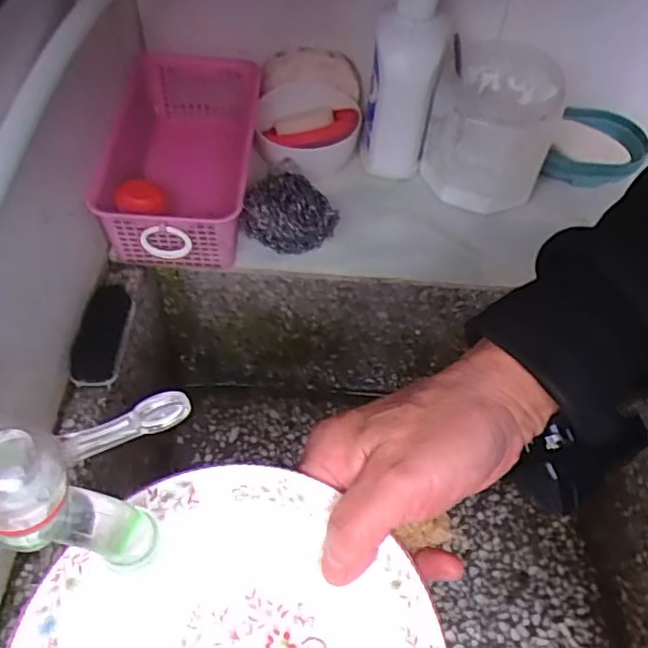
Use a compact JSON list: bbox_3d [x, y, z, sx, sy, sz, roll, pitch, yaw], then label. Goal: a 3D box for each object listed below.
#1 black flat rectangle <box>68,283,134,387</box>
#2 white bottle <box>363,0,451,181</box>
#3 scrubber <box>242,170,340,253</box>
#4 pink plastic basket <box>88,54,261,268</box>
[{"bbox_3d":[-0.161,0.007,0.464,0.029,0.020,0.079,3,53,-2],"label":"black flat rectangle"},{"bbox_3d":[0.065,-0.196,0.513,0.052,0.168,0.052,12,53,5],"label":"white bottle"},{"bbox_3d":[-0.026,-0.086,0.502,0.072,0.046,0.051,10,53,4],"label":"scrubber"},{"bbox_3d":[-0.114,-0.134,0.525,0.105,0.077,0.192,4,53,-1],"label":"pink plastic basket"}]

